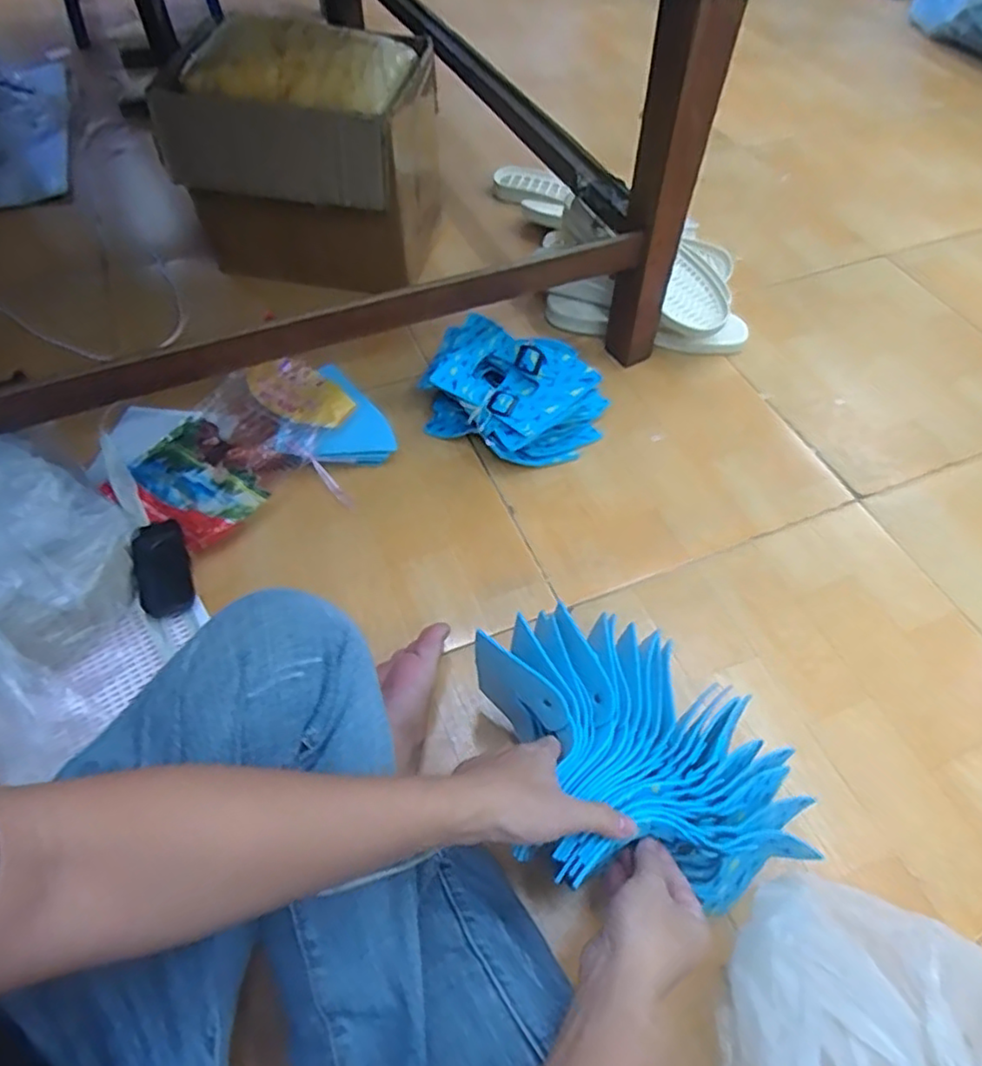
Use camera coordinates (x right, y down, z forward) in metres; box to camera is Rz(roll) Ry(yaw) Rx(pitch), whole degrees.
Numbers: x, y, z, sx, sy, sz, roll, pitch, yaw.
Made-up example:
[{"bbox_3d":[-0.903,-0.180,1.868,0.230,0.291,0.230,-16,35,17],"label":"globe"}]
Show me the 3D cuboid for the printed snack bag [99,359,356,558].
[{"bbox_3d":[-0.303,-0.103,0.769,0.180,0.067,0.240,34,61,20],"label":"printed snack bag"}]

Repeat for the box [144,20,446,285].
[{"bbox_3d":[-0.255,-0.522,0.923,0.314,0.288,0.233,8,56,5],"label":"box"}]

